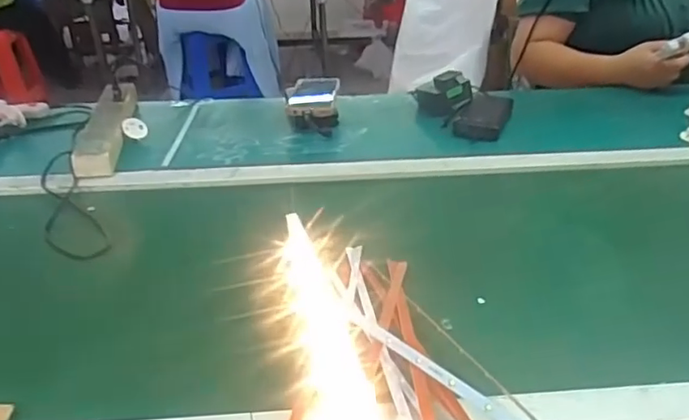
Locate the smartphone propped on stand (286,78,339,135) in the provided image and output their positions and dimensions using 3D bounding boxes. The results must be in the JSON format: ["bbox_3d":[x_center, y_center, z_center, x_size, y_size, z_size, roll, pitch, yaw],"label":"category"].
[{"bbox_3d":[-0.053,-0.179,0.981,0.091,0.046,0.188,-3,31,-3],"label":"smartphone propped on stand"}]

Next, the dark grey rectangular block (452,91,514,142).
[{"bbox_3d":[0.232,-0.158,0.952,0.074,0.027,0.155,12,33,20],"label":"dark grey rectangular block"}]

